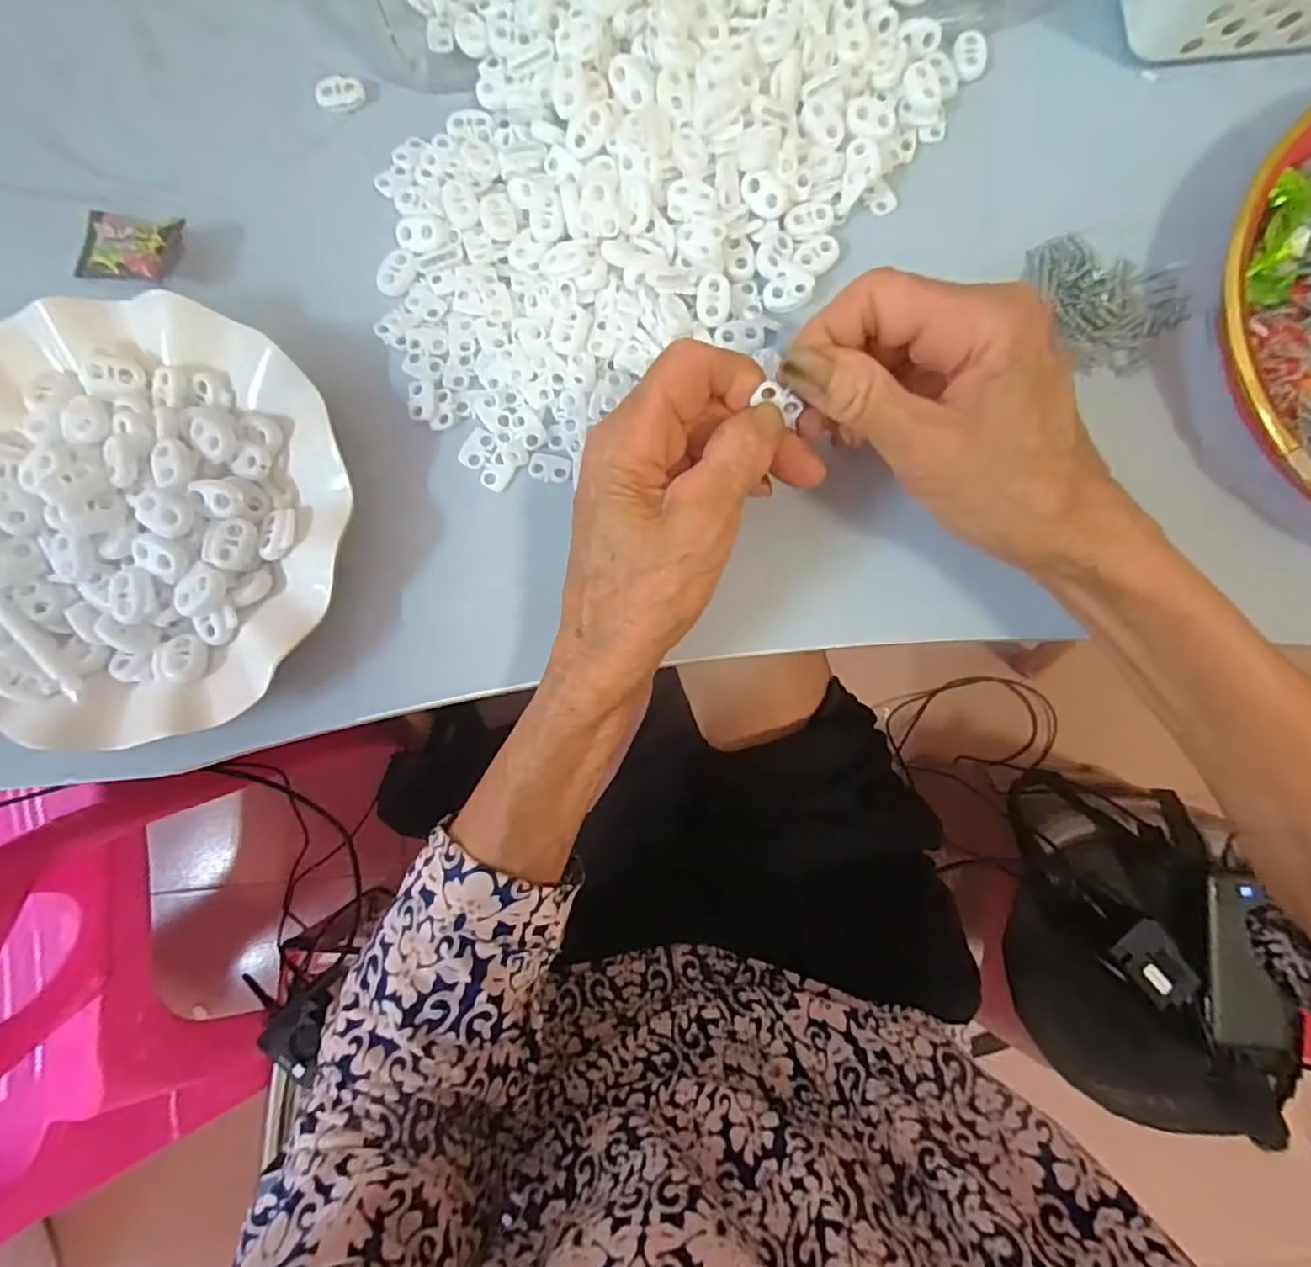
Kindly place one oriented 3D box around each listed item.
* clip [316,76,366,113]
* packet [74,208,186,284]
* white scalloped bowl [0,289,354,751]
[{"bbox_3d":[-0.147,-0.252,0.309,0.022,0.005,0.013,-12,84,1],"label":"clip"},{"bbox_3d":[-0.237,-0.173,0.299,0.049,0.018,0.031,13,89,4],"label":"packet"},{"bbox_3d":[-0.218,-0.047,0.281,0.185,0.043,0.181,0,85,2],"label":"white scalloped bowl"}]

